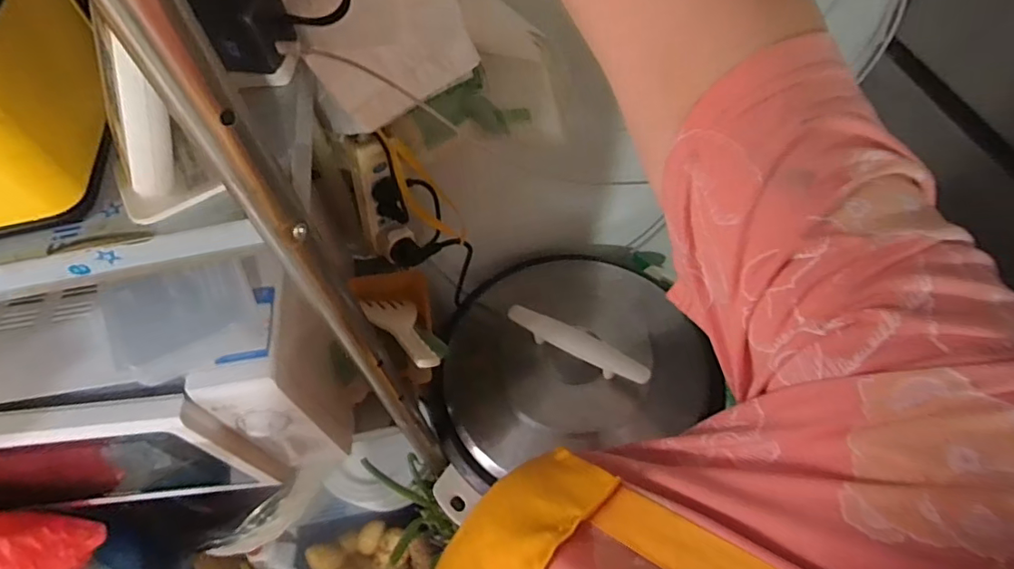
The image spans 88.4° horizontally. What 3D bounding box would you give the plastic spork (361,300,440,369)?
[{"bbox_3d":[-0.142,0.064,0.675,0.074,0.019,0.206,2,17,-21],"label":"plastic spork"}]

